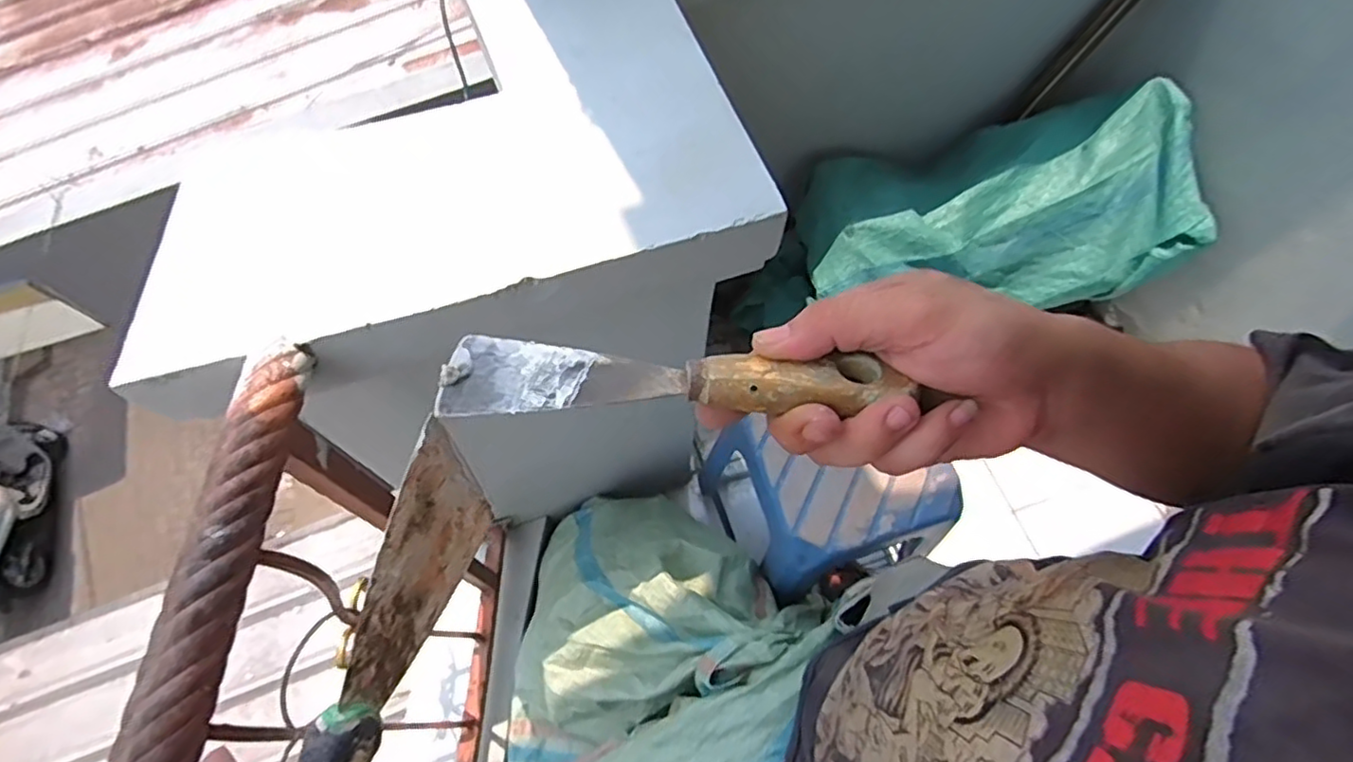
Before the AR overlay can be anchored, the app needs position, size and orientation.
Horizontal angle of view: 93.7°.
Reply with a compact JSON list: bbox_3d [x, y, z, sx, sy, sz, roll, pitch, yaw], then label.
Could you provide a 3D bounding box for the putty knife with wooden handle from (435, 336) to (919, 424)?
[{"bbox_3d":[0.000,-0.001,0.238,0.168,0.016,0.036,1,63,0],"label":"putty knife with wooden handle"}]

